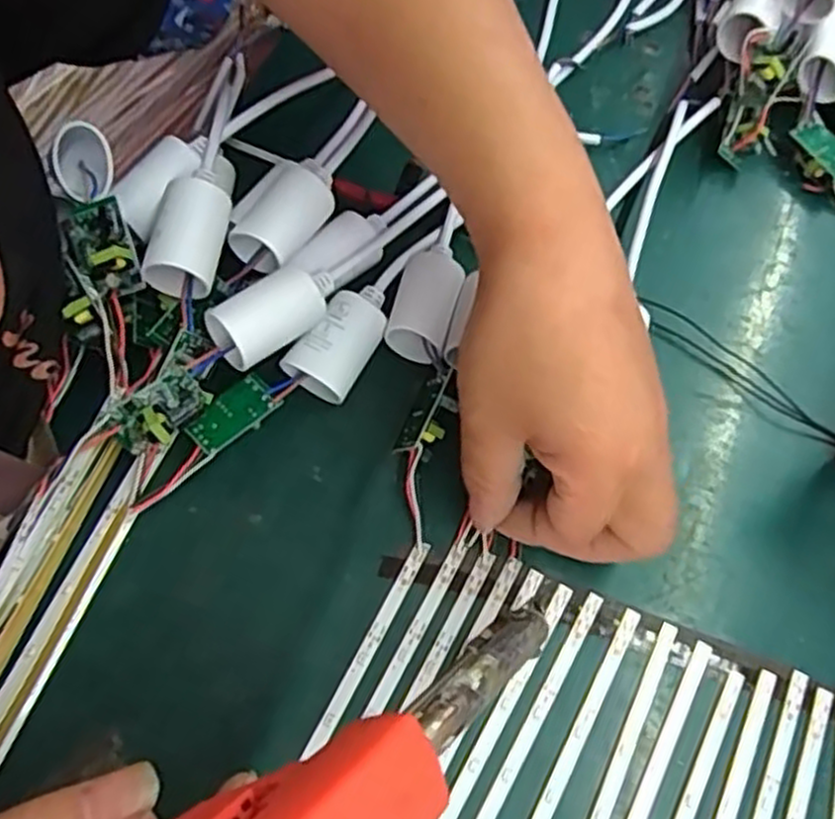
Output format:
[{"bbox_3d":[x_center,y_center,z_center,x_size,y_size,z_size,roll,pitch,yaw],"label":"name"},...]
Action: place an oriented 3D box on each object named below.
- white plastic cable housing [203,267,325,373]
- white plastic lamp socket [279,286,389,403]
[{"bbox_3d":[-0.061,-0.038,0.312,0.045,0.020,0.023,-38,74,-17],"label":"white plastic cable housing"},{"bbox_3d":[-0.032,-0.031,0.340,0.030,0.027,0.051,30,68,9],"label":"white plastic lamp socket"}]

